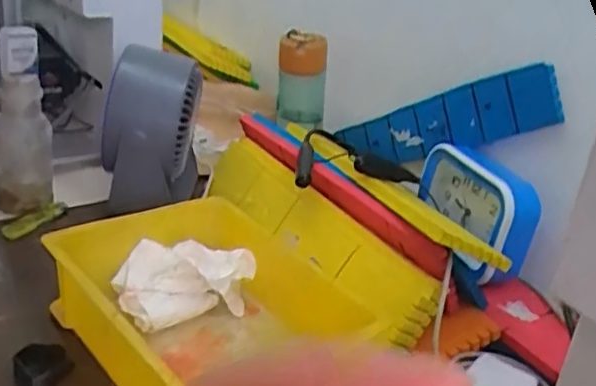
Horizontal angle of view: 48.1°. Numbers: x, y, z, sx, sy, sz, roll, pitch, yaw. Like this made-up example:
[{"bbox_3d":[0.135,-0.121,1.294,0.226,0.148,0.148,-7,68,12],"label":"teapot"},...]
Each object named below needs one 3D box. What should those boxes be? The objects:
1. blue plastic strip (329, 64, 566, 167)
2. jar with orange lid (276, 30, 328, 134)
[{"bbox_3d":[0.155,-0.075,0.732,0.021,0.062,0.299,-20,6,-39],"label":"blue plastic strip"},{"bbox_3d":[0.004,-0.133,0.828,0.060,0.122,0.066,7,25,1],"label":"jar with orange lid"}]

